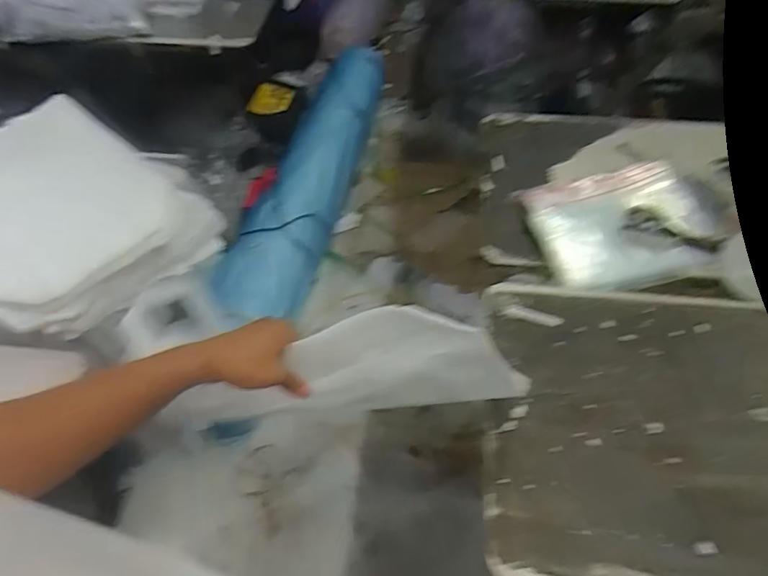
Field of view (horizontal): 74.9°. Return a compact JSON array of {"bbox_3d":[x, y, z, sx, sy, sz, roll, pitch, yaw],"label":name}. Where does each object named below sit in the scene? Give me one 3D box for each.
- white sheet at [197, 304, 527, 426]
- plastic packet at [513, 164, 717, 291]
[{"bbox_3d":[-0.040,0.091,0.540,0.350,0.146,0.041,-11,52,9],"label":"white sheet"},{"bbox_3d":[0.392,-0.105,0.811,0.286,0.034,0.231,-12,53,-6],"label":"plastic packet"}]

